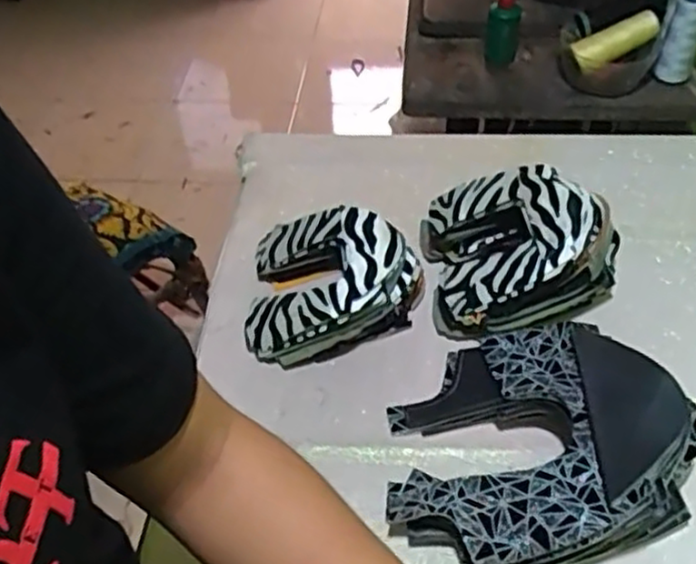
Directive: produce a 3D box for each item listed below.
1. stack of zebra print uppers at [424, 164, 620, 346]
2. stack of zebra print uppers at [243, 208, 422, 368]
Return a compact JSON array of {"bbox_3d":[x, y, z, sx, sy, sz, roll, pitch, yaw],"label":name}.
[{"bbox_3d":[0.164,-0.035,0.694,0.169,0.090,0.169,-3,48,0],"label":"stack of zebra print uppers"},{"bbox_3d":[-0.016,-0.004,0.697,0.164,0.059,0.162,0,48,3],"label":"stack of zebra print uppers"}]

